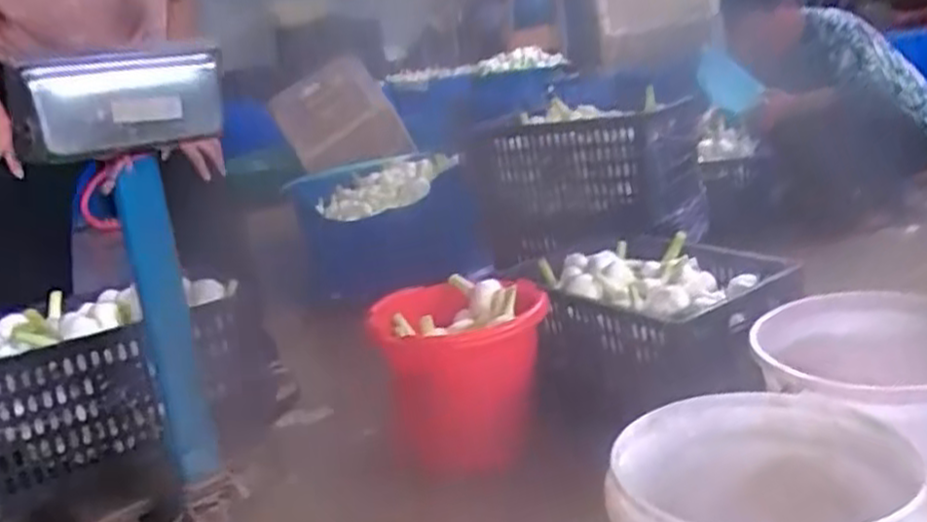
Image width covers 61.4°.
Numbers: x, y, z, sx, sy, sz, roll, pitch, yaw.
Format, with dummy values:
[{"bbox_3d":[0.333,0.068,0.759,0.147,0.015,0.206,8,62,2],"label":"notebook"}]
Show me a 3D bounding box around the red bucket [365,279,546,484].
[{"bbox_3d":[0.001,0.195,1.334,0.268,0.299,0.268,-7,14,2],"label":"red bucket"}]

